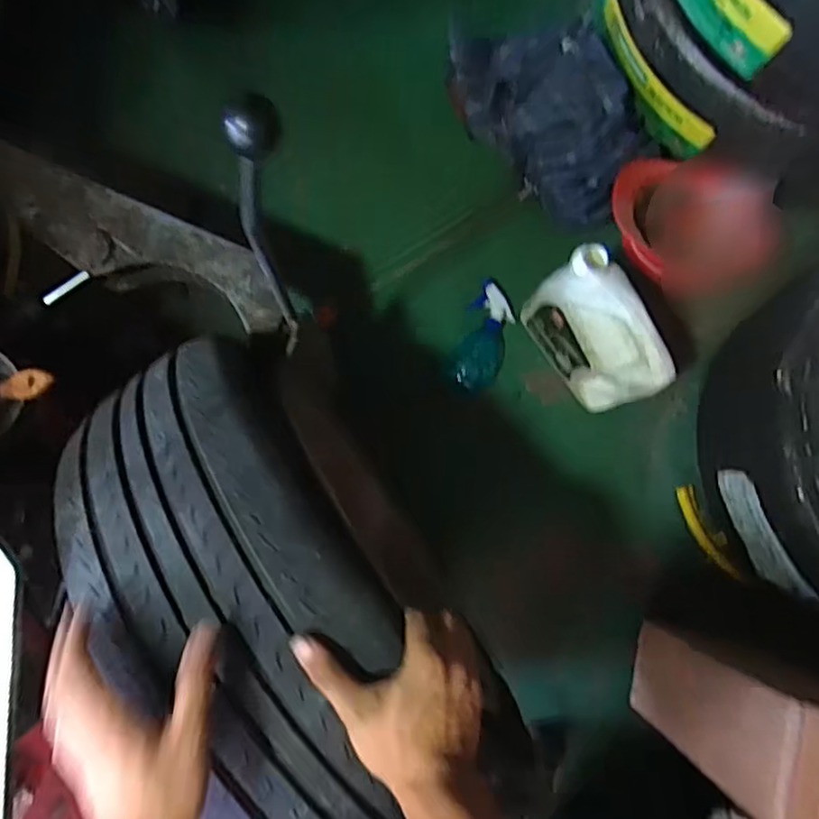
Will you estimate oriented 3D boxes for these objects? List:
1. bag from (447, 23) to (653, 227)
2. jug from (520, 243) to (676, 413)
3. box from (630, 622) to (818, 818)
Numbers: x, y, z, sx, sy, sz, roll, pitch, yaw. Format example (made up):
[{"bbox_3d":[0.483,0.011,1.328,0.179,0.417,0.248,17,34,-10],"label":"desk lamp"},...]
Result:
[{"bbox_3d":[0.240,-0.505,1.074,0.197,0.158,0.397,-41,87,-5],"label":"bag"},{"bbox_3d":[0.280,-0.105,0.971,0.090,0.278,0.223,-28,86,-4],"label":"jug"},{"bbox_3d":[0.469,0.433,0.899,0.186,0.420,0.156,17,84,0],"label":"box"}]

